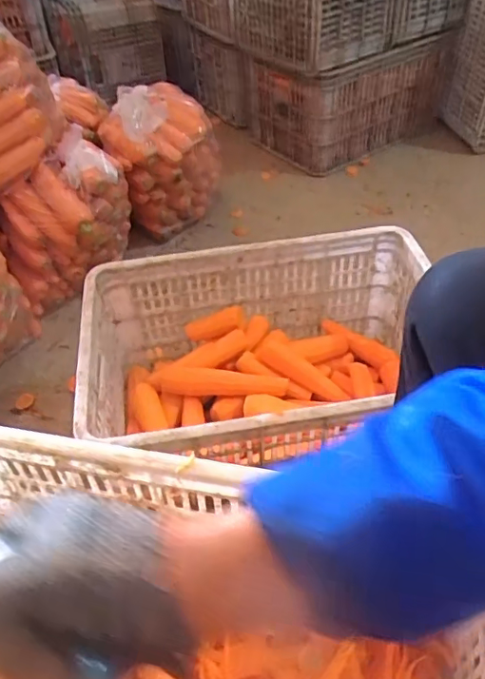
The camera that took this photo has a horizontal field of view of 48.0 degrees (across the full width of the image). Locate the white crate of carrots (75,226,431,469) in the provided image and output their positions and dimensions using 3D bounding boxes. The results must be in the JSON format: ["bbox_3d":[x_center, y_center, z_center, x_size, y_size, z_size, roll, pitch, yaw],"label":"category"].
[{"bbox_3d":[0.031,0.043,0.834,0.502,0.226,0.362,-5,46,-3],"label":"white crate of carrots"}]

